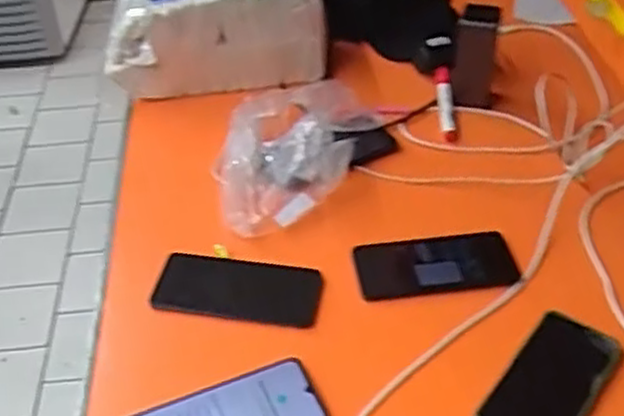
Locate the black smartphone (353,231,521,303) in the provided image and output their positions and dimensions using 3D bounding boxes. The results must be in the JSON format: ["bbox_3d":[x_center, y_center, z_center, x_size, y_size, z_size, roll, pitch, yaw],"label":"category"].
[{"bbox_3d":[0.131,0.058,0.797,0.166,0.005,0.074,-5,41,-5],"label":"black smartphone"}]

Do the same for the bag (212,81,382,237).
[{"bbox_3d":[-0.015,-0.064,0.880,0.185,0.080,0.190,-3,41,-2],"label":"bag"}]

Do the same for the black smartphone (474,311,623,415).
[{"bbox_3d":[0.217,0.156,0.680,0.077,0.008,0.161,28,48,29],"label":"black smartphone"}]

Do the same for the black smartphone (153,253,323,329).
[{"bbox_3d":[-0.074,0.082,0.771,0.165,0.014,0.071,8,52,6],"label":"black smartphone"}]

